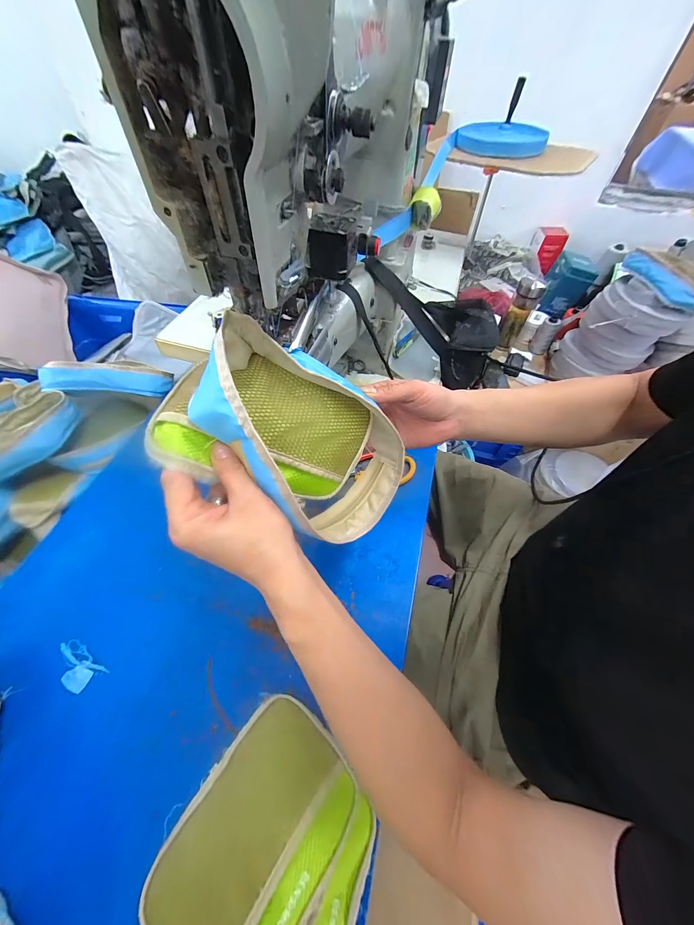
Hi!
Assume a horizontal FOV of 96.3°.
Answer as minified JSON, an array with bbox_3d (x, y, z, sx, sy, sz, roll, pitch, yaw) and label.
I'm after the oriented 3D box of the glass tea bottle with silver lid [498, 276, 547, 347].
[{"bbox_3d":[0.545,-0.471,0.991,0.074,0.207,0.064,27,59,16],"label":"glass tea bottle with silver lid"}]

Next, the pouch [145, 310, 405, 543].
[{"bbox_3d":[-0.038,-0.020,0.292,0.222,0.066,0.149,32,77,-28],"label":"pouch"}]

